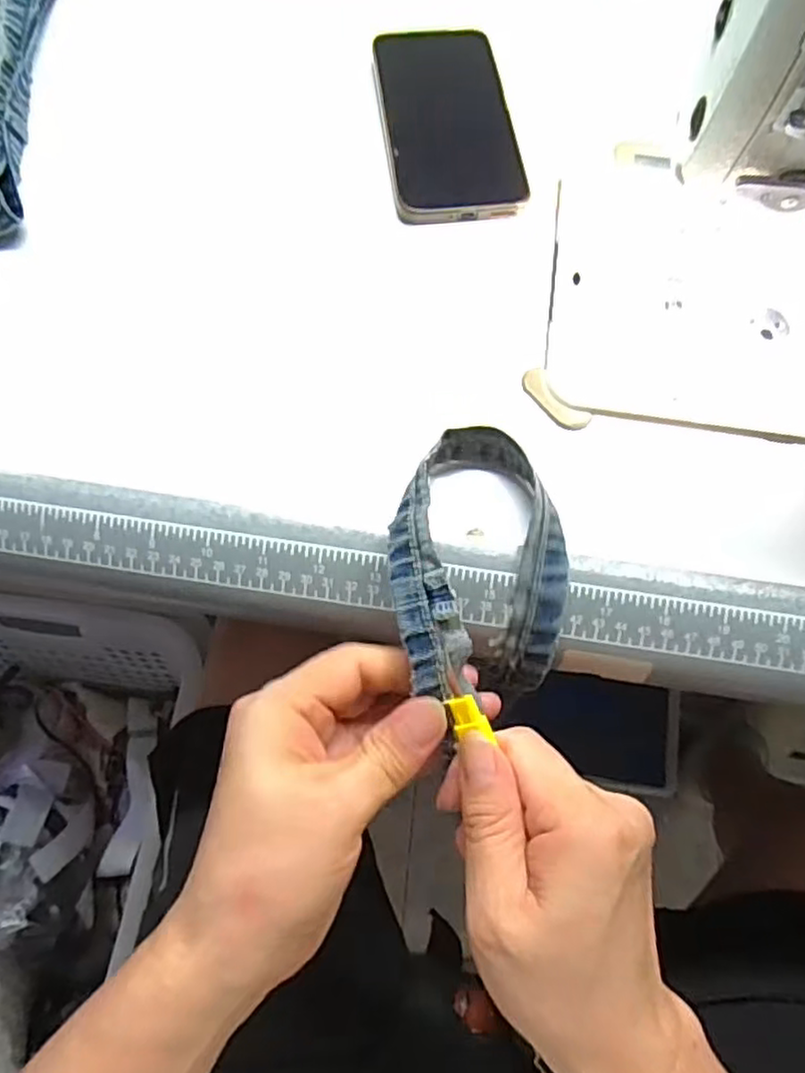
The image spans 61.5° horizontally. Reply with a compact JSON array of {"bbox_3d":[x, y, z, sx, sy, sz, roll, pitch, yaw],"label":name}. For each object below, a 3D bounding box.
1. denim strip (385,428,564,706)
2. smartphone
[{"bbox_3d":[0.030,0.008,0.289,0.077,0.033,0.112,0,77,-28],"label":"denim strip"},{"bbox_3d":[0.026,-0.253,0.409,0.076,0.012,0.162,-5,63,-4],"label":"smartphone"}]

